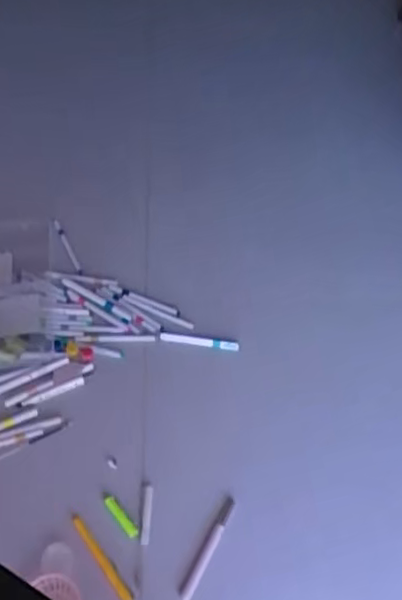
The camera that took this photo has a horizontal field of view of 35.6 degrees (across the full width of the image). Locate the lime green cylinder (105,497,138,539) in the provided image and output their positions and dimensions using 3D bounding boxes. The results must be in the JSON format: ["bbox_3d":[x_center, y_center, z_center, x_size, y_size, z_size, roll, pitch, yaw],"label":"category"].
[{"bbox_3d":[-0.107,0.292,0.842,0.014,0.008,0.067,-31,61,-23],"label":"lime green cylinder"}]

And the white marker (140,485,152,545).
[{"bbox_3d":[-0.074,0.291,0.848,0.013,0.007,0.080,2,54,-2],"label":"white marker"}]

